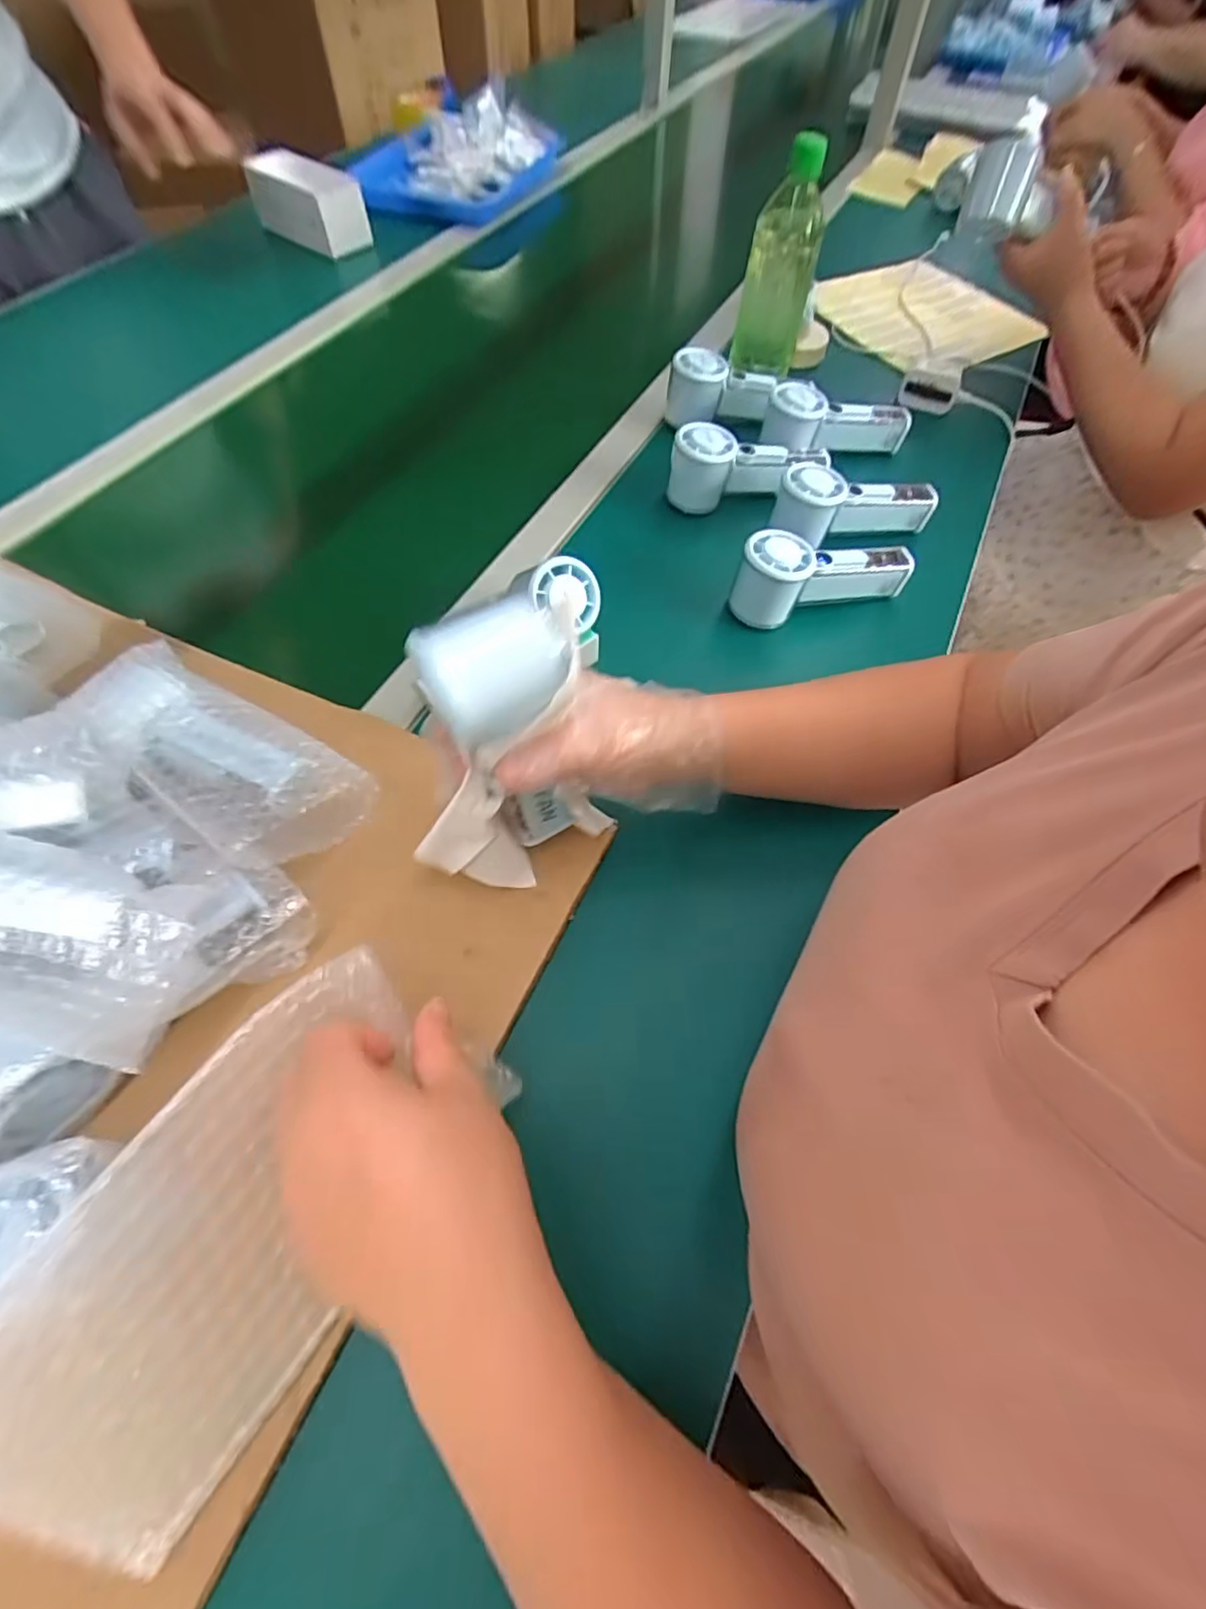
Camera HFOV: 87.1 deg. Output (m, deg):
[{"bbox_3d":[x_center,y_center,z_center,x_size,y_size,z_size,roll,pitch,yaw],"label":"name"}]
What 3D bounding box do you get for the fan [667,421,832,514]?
[{"bbox_3d":[0.141,-0.322,0.603,0.156,0.058,0.048,-6,60,-5],"label":"fan"}]

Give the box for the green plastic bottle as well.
[{"bbox_3d":[0.180,-0.540,0.639,0.064,0.180,0.068,15,61,8],"label":"green plastic bottle"}]

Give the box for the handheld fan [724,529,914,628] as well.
[{"bbox_3d":[0.185,-0.198,0.531,0.154,0.052,0.052,-18,62,-11],"label":"handheld fan"}]

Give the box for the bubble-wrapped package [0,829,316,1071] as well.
[{"bbox_3d":[-0.259,0.052,0.288,0.227,0.066,0.101,20,56,-27],"label":"bubble-wrapped package"}]

